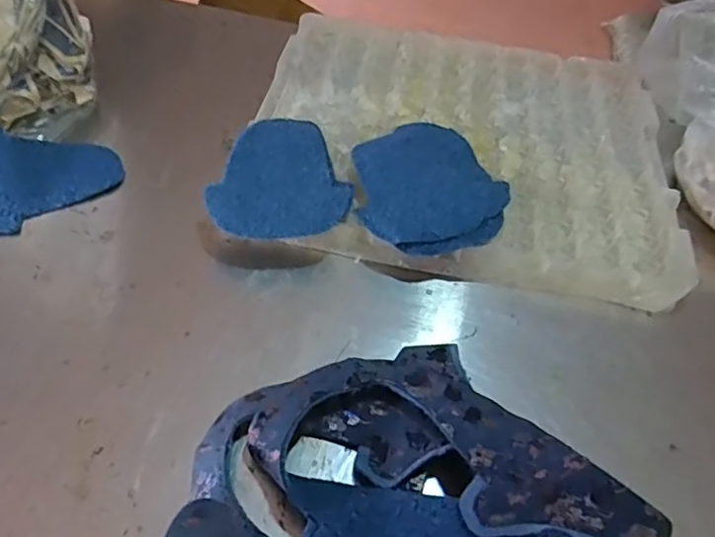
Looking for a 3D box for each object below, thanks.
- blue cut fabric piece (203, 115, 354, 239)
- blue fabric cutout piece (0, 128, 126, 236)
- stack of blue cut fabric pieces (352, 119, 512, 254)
[{"bbox_3d":[-0.082,-0.090,0.554,0.128,0.011,0.155,-15,54,-16],"label":"blue cut fabric piece"},{"bbox_3d":[-0.316,-0.099,0.565,0.150,0.025,0.113,-24,57,-22],"label":"blue fabric cutout piece"},{"bbox_3d":[0.066,-0.084,0.567,0.150,0.013,0.167,-16,53,-21],"label":"stack of blue cut fabric pieces"}]

